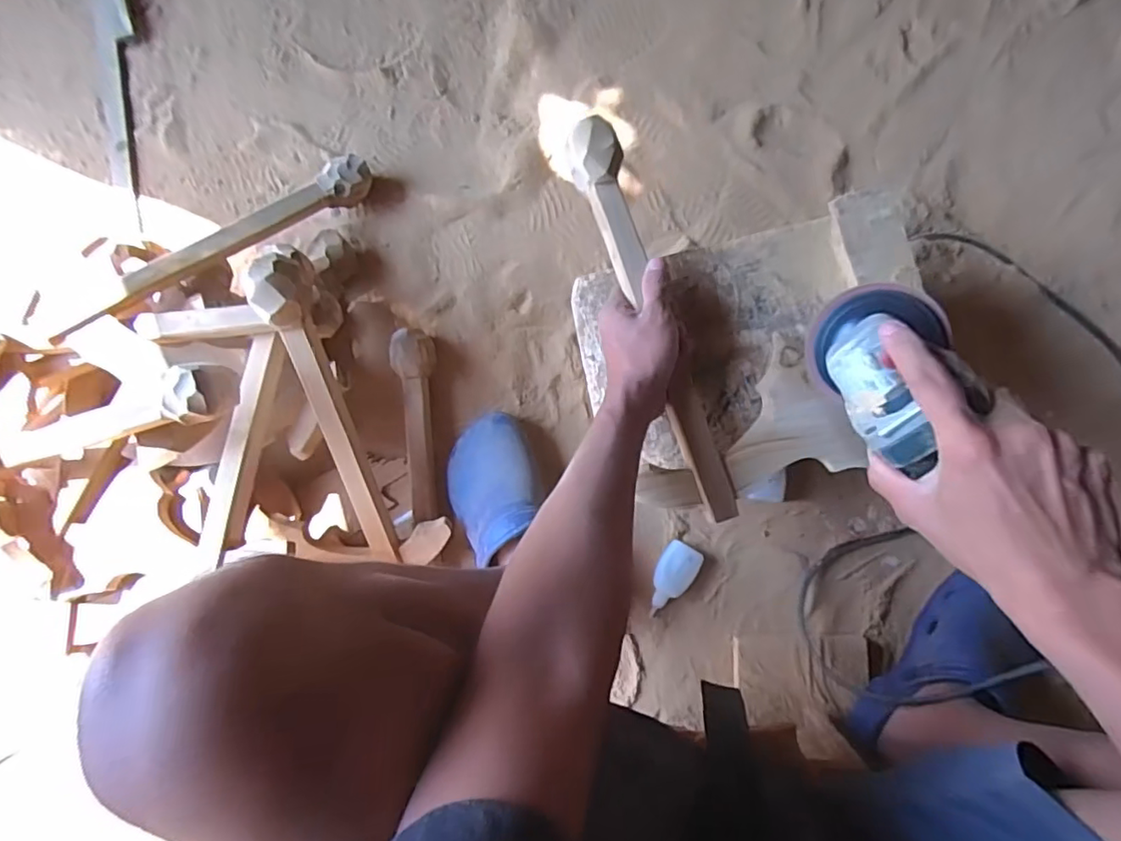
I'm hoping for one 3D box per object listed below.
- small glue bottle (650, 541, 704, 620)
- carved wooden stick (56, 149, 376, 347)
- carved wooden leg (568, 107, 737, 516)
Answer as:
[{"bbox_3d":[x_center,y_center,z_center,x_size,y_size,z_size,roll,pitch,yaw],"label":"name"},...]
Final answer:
[{"bbox_3d":[0.132,0.189,0.681,0.046,0.019,0.090,25,88,3],"label":"small glue bottle"},{"bbox_3d":[-0.364,-0.197,0.638,0.037,0.048,0.374,45,64,3],"label":"carved wooden stick"},{"bbox_3d":[0.083,-0.091,0.525,0.045,0.047,0.371,-20,89,1],"label":"carved wooden leg"}]

